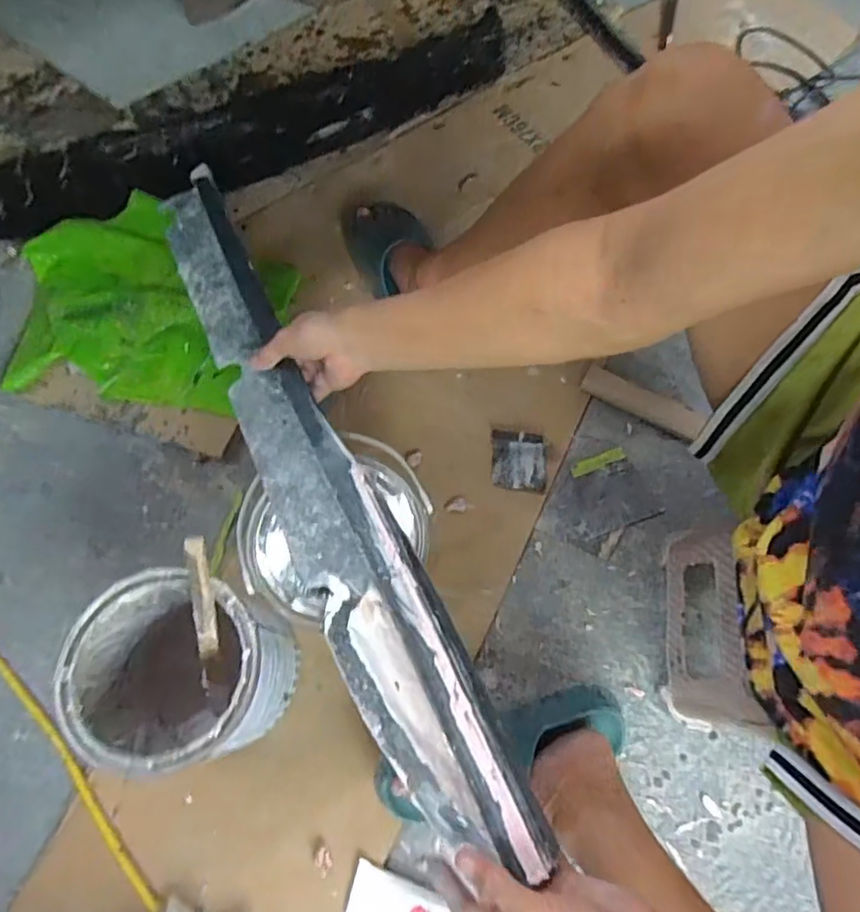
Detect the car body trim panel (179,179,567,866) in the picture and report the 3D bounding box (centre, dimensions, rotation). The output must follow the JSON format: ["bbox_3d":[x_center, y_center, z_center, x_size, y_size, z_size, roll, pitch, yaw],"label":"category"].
[{"bbox_3d":[-0.124,-0.012,0.534,0.086,0.038,0.732,-27,65,-10],"label":"car body trim panel"}]

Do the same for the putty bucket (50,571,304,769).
[{"bbox_3d":[-0.232,0.211,0.576,0.169,0.211,0.162,0,71,-1],"label":"putty bucket"}]

